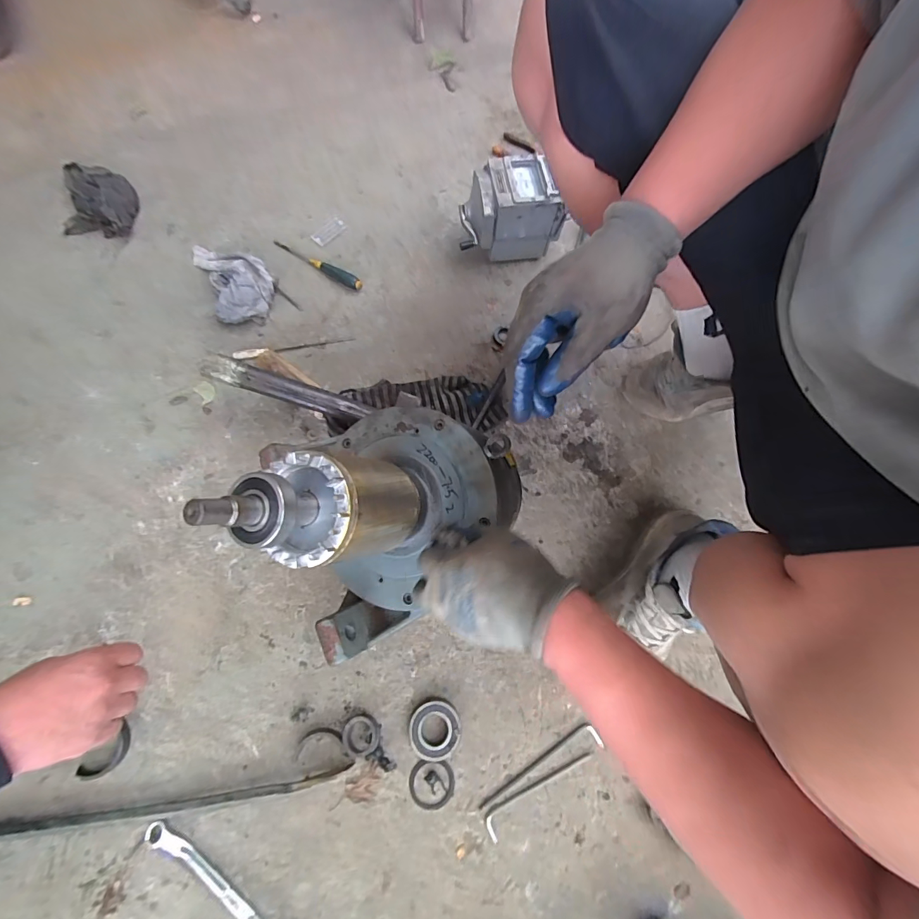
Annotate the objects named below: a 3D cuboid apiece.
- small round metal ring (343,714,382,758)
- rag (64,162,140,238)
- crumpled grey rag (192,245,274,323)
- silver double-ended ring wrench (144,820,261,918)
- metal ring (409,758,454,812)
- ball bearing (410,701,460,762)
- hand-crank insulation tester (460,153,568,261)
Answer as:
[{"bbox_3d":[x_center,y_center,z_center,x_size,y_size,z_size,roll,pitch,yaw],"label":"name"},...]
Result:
[{"bbox_3d":[-0.129,0.364,0.552,0.048,0.021,0.047,1,74,-4],"label":"small round metal ring"},{"bbox_3d":[-0.655,-0.474,0.750,0.136,0.054,0.131,3,74,-3],"label":"rag"},{"bbox_3d":[-0.390,-0.322,0.724,0.102,0.045,0.186,-28,78,-11],"label":"crumpled grey rag"},{"bbox_3d":[-0.283,0.515,0.503,0.229,0.016,0.024,35,75,6],"label":"silver double-ended ring wrench"},{"bbox_3d":[-0.036,0.426,0.552,0.059,0.009,0.058,1,74,-4],"label":"metal ring"},{"bbox_3d":[-0.033,0.362,0.561,0.066,0.016,0.069,1,74,-4],"label":"ball bearing"},{"bbox_3d":[0.085,-0.431,0.740,0.168,0.130,0.102,-10,75,-7],"label":"hand-crank insulation tester"}]

